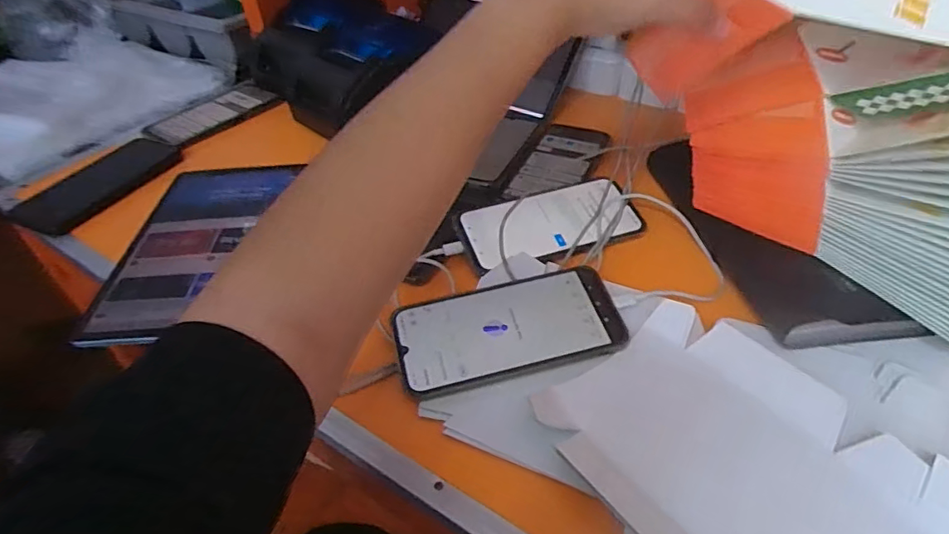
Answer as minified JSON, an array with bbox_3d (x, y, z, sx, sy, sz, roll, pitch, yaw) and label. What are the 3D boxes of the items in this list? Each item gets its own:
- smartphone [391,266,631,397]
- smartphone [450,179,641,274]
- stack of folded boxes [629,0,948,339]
[{"bbox_3d":[0.026,0.046,0.411,0.169,0.015,0.081,-12,43,-10],"label":"smartphone"},{"bbox_3d":[0.072,-0.042,0.501,0.168,0.012,0.080,-15,54,-13],"label":"smartphone"},{"bbox_3d":[0.252,-0.096,0.343,0.261,0.229,0.101,15,45,19],"label":"stack of folded boxes"}]

